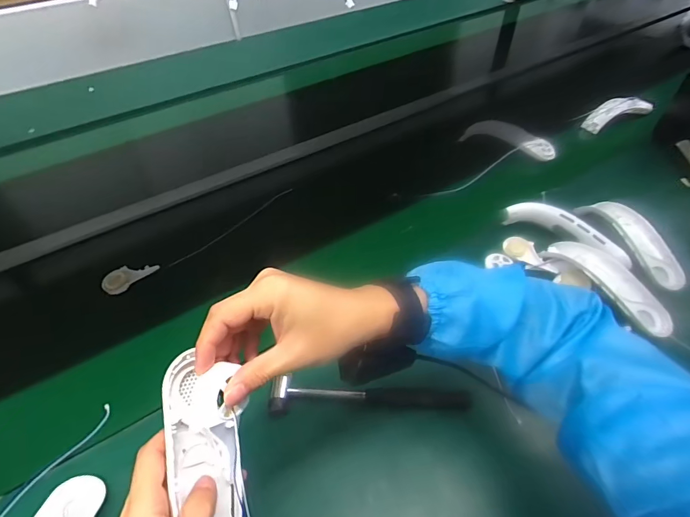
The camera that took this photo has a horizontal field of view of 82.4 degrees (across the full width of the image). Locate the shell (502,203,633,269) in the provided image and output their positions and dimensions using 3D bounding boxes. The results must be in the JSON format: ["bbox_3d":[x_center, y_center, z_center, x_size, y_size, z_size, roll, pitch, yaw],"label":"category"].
[{"bbox_3d":[0.367,-0.042,0.655,0.040,0.046,0.200,-35,56,-25],"label":"shell"}]

